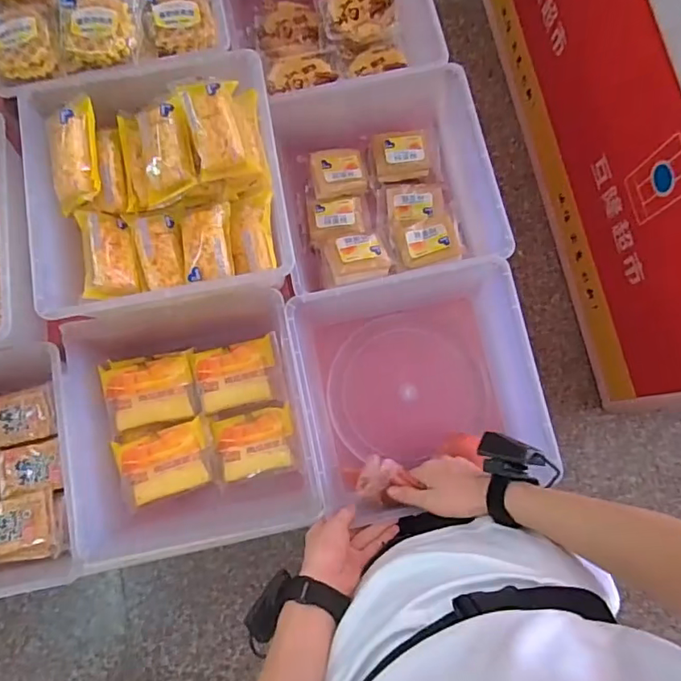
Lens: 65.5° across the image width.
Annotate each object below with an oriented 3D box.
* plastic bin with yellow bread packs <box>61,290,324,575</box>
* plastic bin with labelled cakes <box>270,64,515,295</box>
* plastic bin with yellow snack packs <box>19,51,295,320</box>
[{"bbox_3d":[-0.197,0.108,0.730,0.286,0.116,0.343,-9,80,-2],"label":"plastic bin with yellow bread packs"},{"bbox_3d":[0.055,-0.241,0.780,0.278,0.118,0.306,-12,80,-3],"label":"plastic bin with labelled cakes"},{"bbox_3d":[-0.225,-0.189,0.665,0.294,0.087,0.288,-11,80,-3],"label":"plastic bin with yellow snack packs"}]

